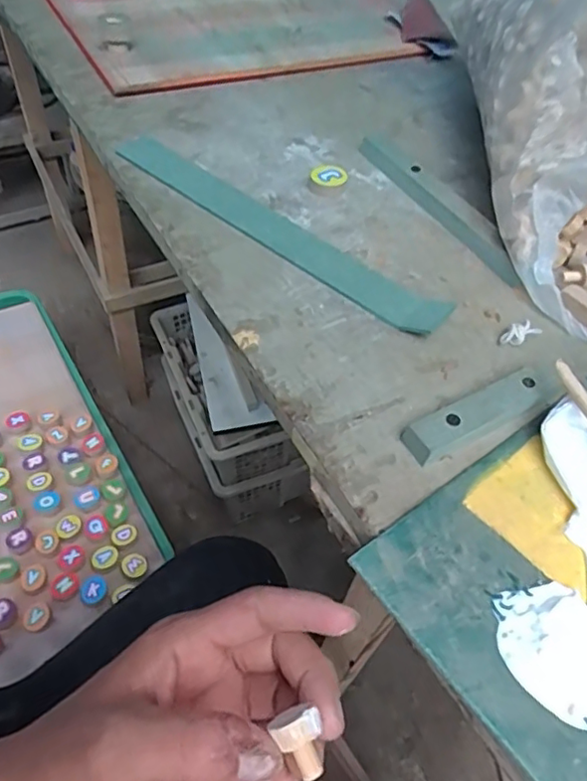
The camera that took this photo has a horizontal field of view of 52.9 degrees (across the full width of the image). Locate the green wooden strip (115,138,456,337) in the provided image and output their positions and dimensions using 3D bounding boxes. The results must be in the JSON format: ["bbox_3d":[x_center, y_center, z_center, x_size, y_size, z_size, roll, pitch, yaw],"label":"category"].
[{"bbox_3d":[-0.018,-0.121,0.429,0.286,0.006,0.034,35,57,20],"label":"green wooden strip"}]

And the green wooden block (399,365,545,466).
[{"bbox_3d":[0.104,0.014,0.338,0.092,0.016,0.022,-24,59,-22],"label":"green wooden block"}]

